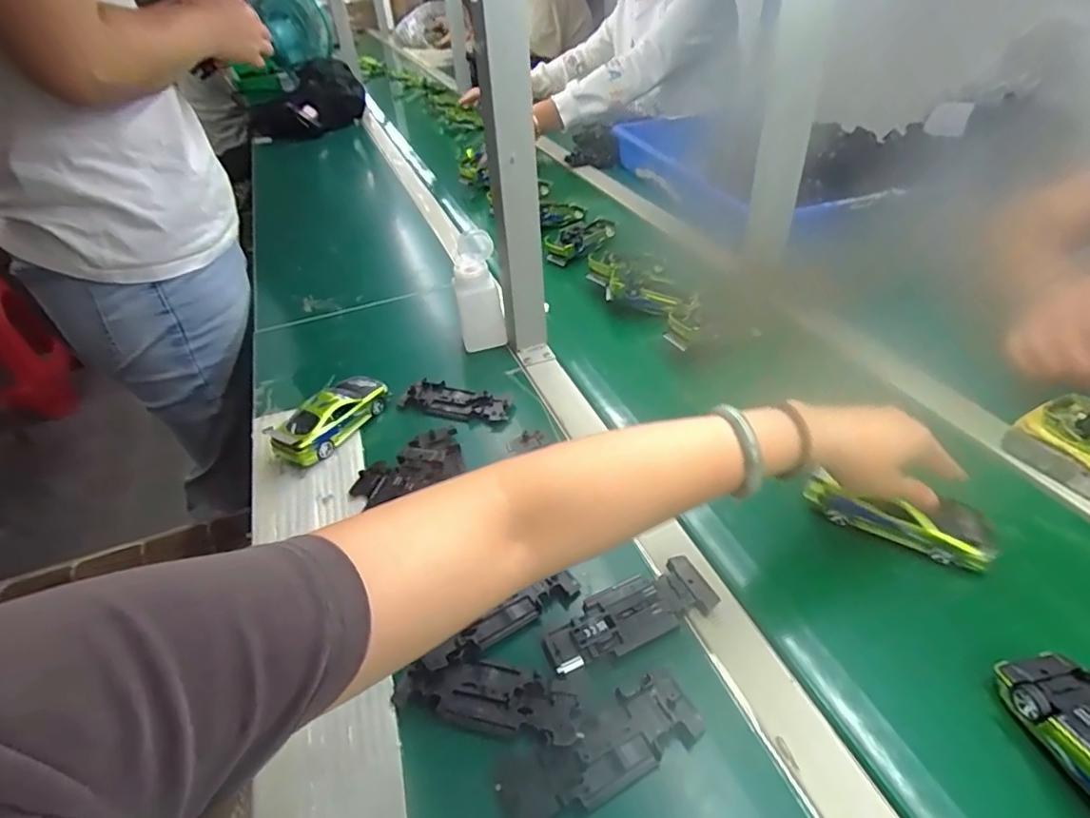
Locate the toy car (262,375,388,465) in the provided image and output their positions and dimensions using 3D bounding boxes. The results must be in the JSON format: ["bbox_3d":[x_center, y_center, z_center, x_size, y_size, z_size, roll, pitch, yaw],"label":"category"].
[{"bbox_3d":[-0.224,0.007,0.598,0.058,0.045,0.122,19,45,25],"label":"toy car"}]

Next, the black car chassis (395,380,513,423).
[{"bbox_3d":[-0.098,-0.009,0.625,0.121,0.013,0.042,12,43,18],"label":"black car chassis"}]

